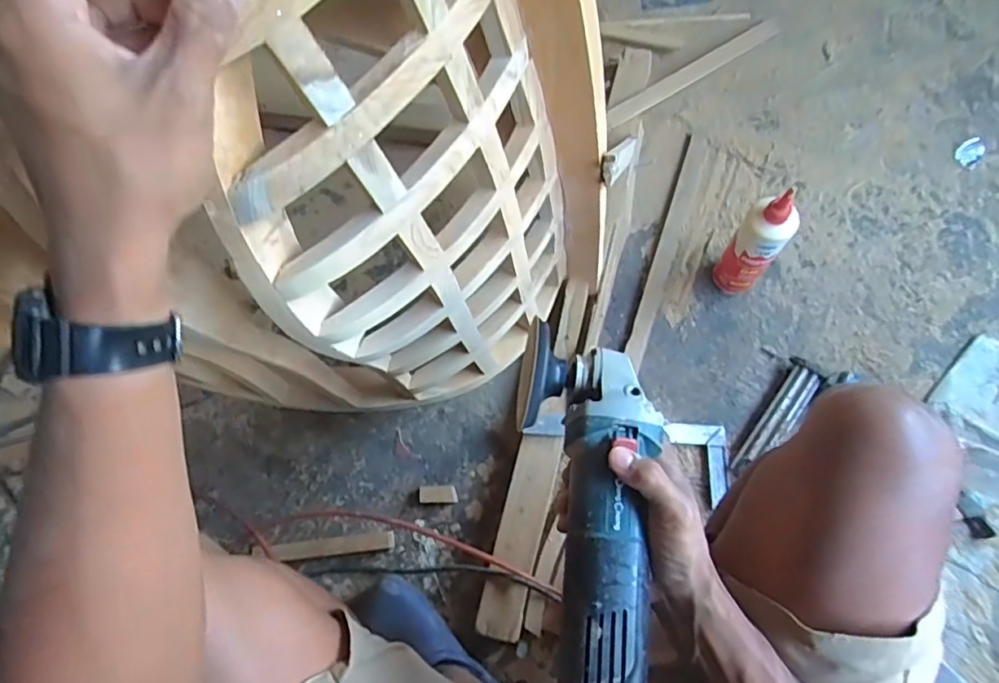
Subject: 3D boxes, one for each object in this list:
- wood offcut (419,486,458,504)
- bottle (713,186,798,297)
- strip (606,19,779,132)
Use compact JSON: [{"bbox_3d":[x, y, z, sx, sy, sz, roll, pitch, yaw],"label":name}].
[{"bbox_3d":[-0.089,0.223,0.817,0.053,0.016,0.024,-3,70,2],"label":"wood offcut"},{"bbox_3d":[0.363,-0.132,0.804,0.067,0.219,0.053,35,75,14],"label":"bottle"},{"bbox_3d":[0.354,-0.495,1.036,0.396,0.014,0.041,-32,71,-9],"label":"strip"}]

